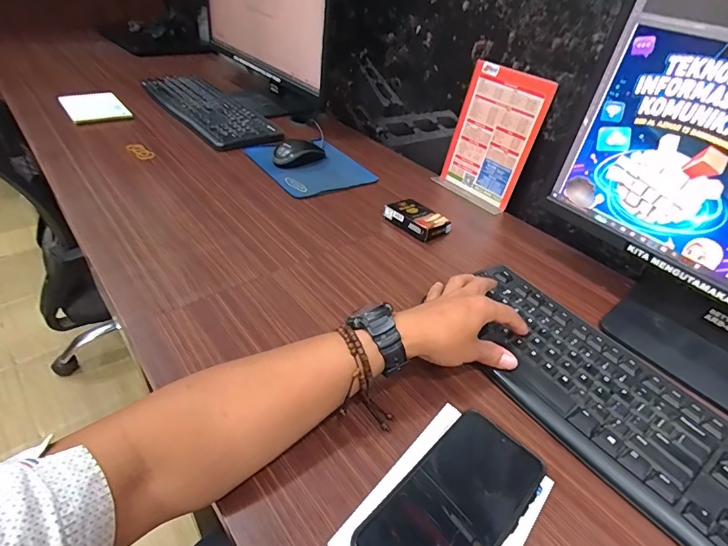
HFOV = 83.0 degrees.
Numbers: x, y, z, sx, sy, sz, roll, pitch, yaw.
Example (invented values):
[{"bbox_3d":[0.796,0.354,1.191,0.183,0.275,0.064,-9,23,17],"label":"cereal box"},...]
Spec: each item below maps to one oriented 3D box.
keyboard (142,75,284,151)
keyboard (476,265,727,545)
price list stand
[{"bbox_3d":[-0.352,-0.371,0.924,0.161,0.028,0.452,-22,47,-31],"label":"keyboard"},{"bbox_3d":[0.258,0.139,0.395,0.162,0.020,0.411,-16,44,-28],"label":"keyboard"},{"bbox_3d":[0.215,-0.229,0.703,0.053,0.209,0.145,-27,50,-35],"label":"price list stand"}]

